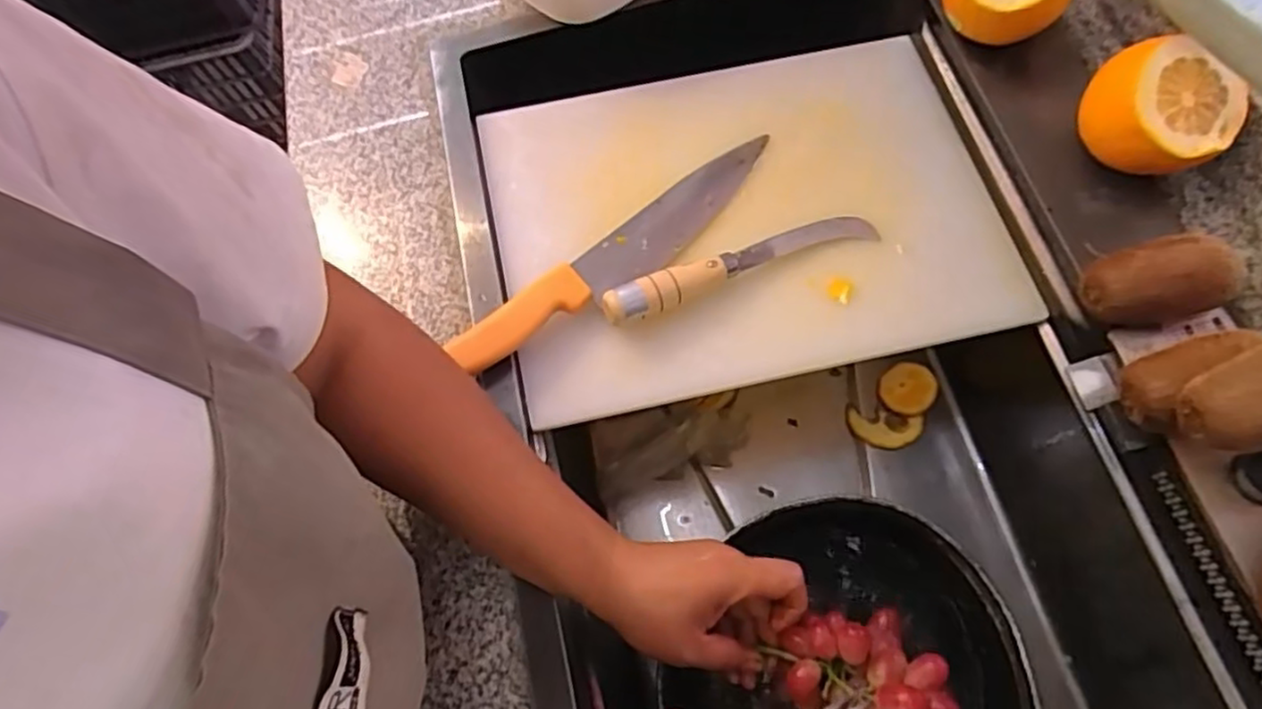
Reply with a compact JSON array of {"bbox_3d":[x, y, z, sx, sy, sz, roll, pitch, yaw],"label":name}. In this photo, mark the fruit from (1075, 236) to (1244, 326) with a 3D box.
[{"bbox_3d":[0.308,-0.037,0.414,0.069,0.052,0.044,-10,67,2],"label":"fruit"}]

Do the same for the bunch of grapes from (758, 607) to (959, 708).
[{"bbox_3d":[0.127,0.180,0.384,0.083,0.046,0.071,-3,68,1],"label":"bunch of grapes"}]

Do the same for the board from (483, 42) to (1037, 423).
[{"bbox_3d":[0.078,-0.105,0.515,0.349,0.029,0.260,-13,67,-1],"label":"board"}]

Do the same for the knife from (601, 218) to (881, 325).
[{"bbox_3d":[0.076,-0.065,0.482,0.202,0.030,0.027,-22,68,-3],"label":"knife"}]

